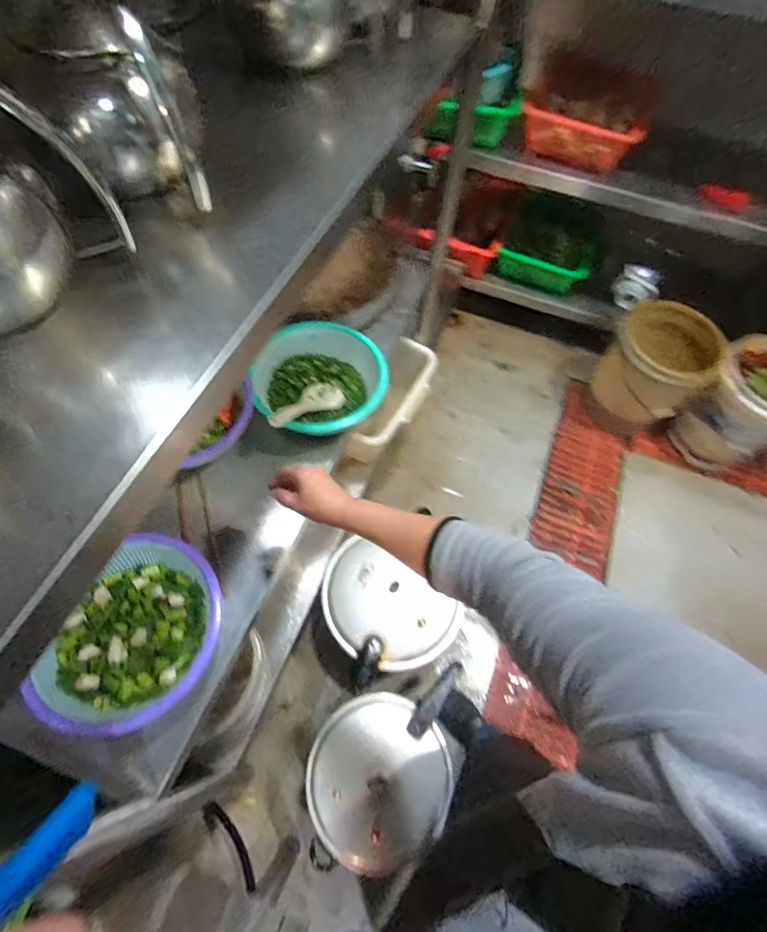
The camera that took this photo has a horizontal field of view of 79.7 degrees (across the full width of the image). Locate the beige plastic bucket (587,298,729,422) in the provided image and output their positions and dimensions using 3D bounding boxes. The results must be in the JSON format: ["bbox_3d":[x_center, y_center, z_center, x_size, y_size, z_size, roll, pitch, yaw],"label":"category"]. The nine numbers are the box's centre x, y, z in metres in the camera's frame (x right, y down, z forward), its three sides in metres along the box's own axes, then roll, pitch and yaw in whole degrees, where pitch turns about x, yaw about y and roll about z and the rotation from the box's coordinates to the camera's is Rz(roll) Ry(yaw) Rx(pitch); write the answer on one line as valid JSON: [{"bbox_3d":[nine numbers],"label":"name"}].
[{"bbox_3d":[0.930,-0.330,1.596,0.376,0.341,0.297,-39,70,-22],"label":"beige plastic bucket"}]

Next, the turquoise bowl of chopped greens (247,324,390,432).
[{"bbox_3d":[-0.109,-0.156,0.852,0.222,0.078,0.262,7,61,0],"label":"turquoise bowl of chopped greens"}]

